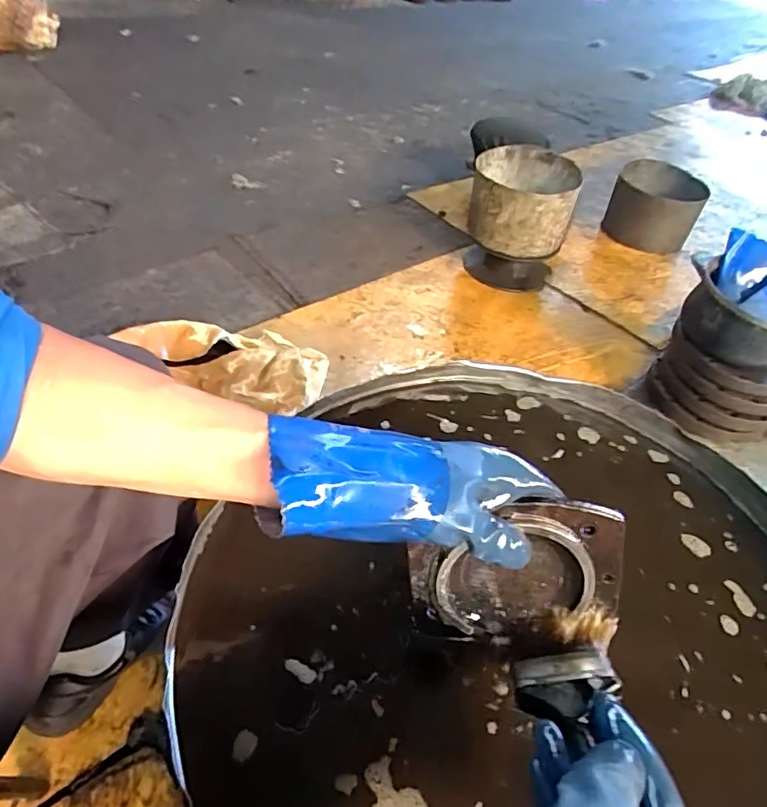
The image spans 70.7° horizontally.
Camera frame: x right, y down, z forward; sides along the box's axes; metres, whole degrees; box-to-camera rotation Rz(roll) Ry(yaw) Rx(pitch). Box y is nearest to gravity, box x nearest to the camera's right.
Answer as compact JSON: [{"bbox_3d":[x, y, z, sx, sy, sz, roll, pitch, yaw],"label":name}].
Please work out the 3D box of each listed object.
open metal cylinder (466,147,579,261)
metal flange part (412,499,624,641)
[{"bbox_3d":[0.389,-0.564,1.541,0.286,0.200,0.273,8,45,0],"label":"open metal cylinder"},{"bbox_3d":[0.100,0.130,0.420,0.158,0.122,0.025,-4,28,5],"label":"metal flange part"}]

